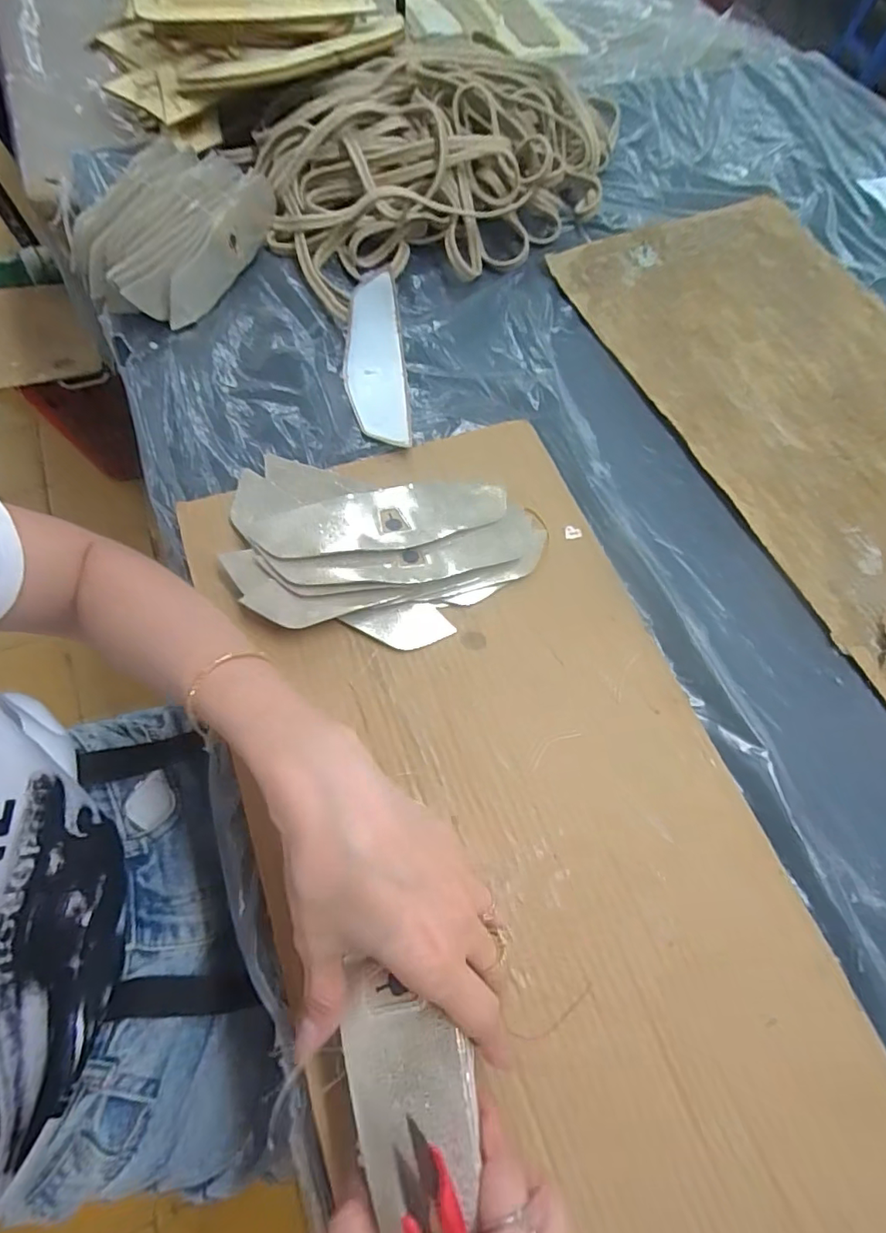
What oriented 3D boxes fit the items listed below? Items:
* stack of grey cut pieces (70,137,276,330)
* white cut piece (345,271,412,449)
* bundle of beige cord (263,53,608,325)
[{"bbox_3d":[-0.242,-0.343,0.480,0.126,0.061,0.188,27,68,8],"label":"stack of grey cut pieces"},{"bbox_3d":[-0.056,-0.207,0.439,0.051,0.036,0.152,-5,67,-5],"label":"white cut piece"},{"bbox_3d":[0.012,-0.443,0.524,0.371,0.090,0.210,-28,71,-14],"label":"bundle of beige cord"}]

